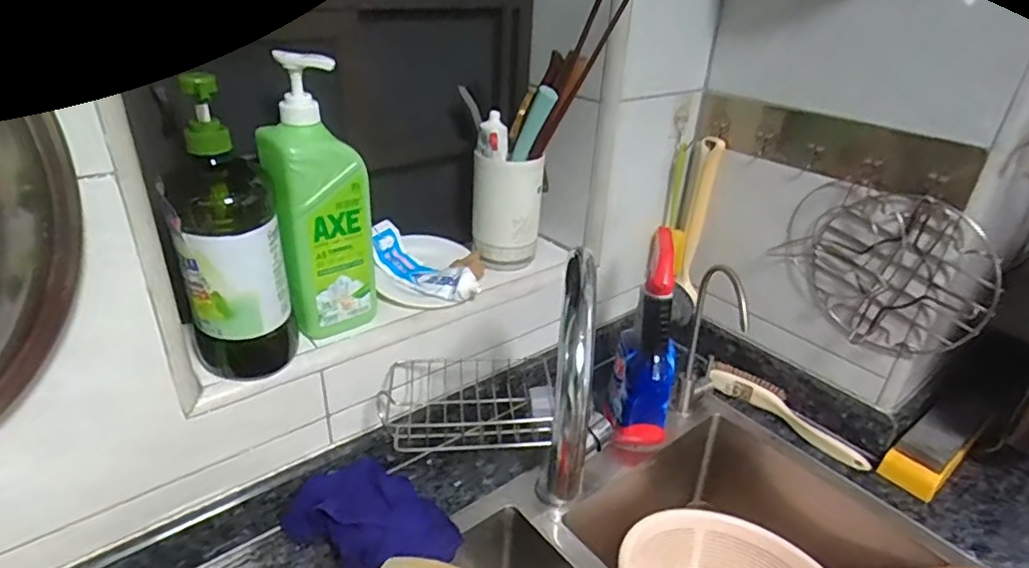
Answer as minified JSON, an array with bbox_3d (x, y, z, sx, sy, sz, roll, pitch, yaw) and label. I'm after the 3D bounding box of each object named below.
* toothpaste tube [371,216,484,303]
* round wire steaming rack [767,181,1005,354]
[{"bbox_3d":[-0.114,-0.025,0.745,0.164,0.055,0.069,21,34,29],"label":"toothpaste tube"},{"bbox_3d":[0.451,-0.019,0.727,0.032,0.189,0.236,-21,37,-36],"label":"round wire steaming rack"}]

